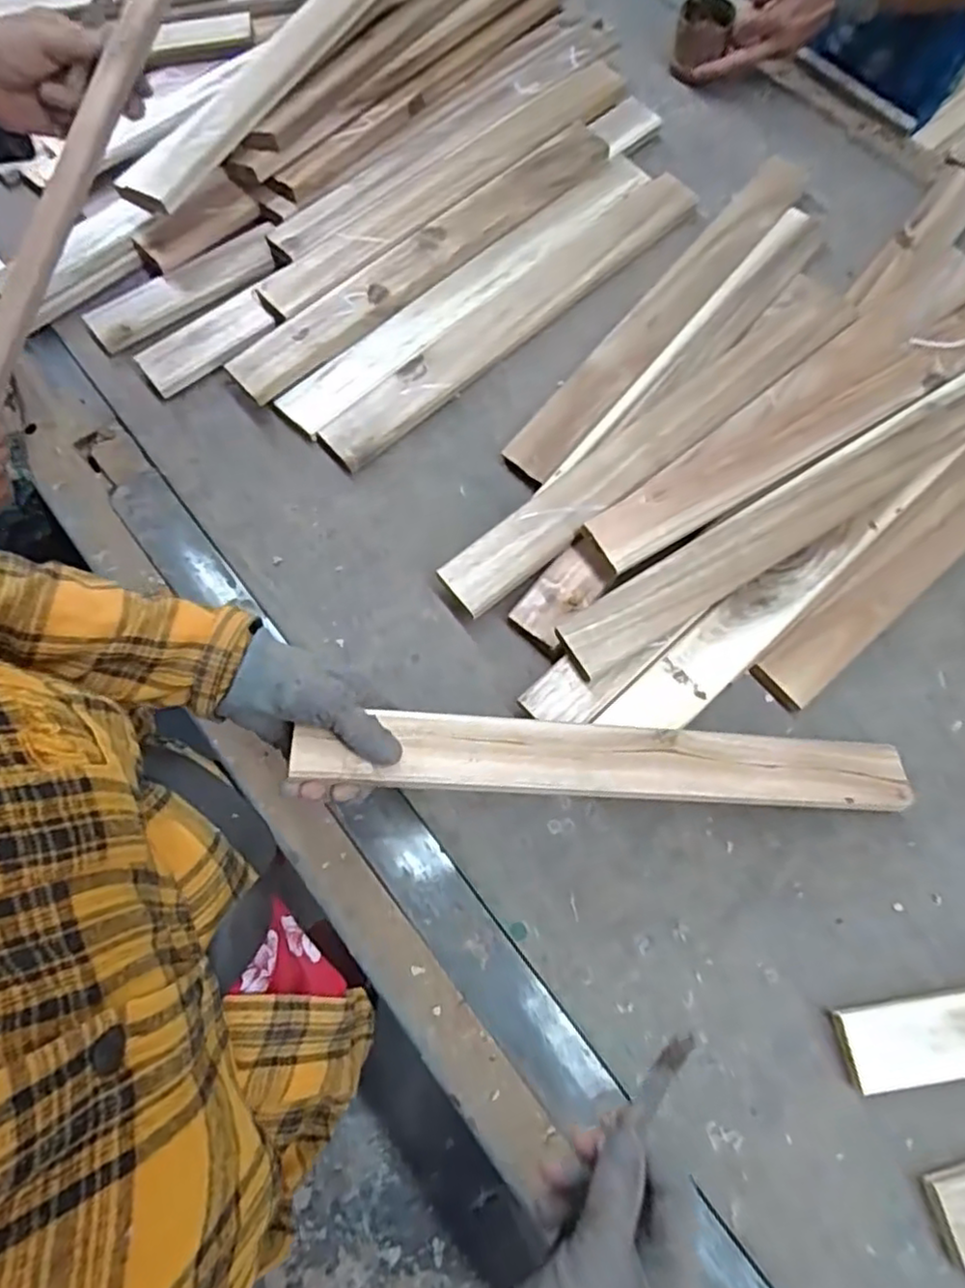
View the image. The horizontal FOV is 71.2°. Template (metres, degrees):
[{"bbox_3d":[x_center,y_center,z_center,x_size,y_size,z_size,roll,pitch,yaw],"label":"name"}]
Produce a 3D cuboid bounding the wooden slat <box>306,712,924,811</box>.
[{"bbox_3d":[0.101,0.081,0.472,0.441,0.006,0.050,5,60,-11],"label":"wooden slat"}]

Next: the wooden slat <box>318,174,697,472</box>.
[{"bbox_3d":[0.035,-0.327,0.655,0.461,0.014,0.058,-44,71,-6],"label":"wooden slat"}]

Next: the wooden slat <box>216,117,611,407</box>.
[{"bbox_3d":[-0.047,-0.381,0.656,0.458,0.013,0.052,-41,92,-13],"label":"wooden slat"}]

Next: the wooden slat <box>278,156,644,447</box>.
[{"bbox_3d":[-0.007,-0.354,0.661,0.457,0.018,0.052,-44,71,-6],"label":"wooden slat"}]

